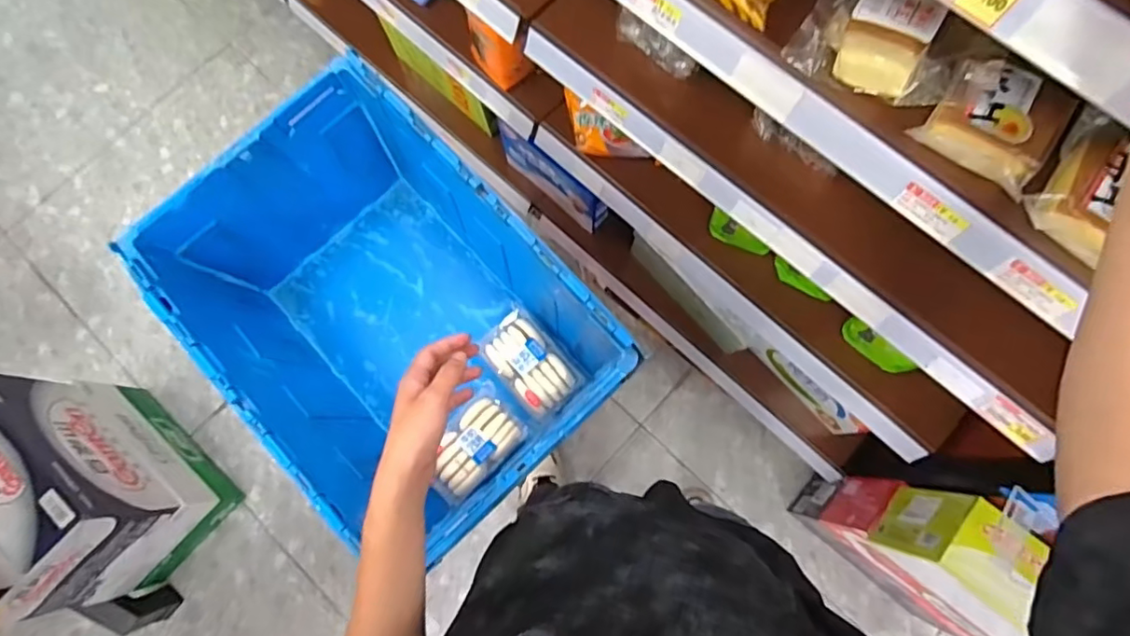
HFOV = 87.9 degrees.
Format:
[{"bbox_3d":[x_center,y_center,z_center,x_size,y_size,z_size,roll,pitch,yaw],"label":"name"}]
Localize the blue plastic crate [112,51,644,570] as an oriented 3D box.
[{"bbox_3d":[-0.242,0.007,0.880,0.411,0.317,0.593,-43,80,-8],"label":"blue plastic crate"}]

